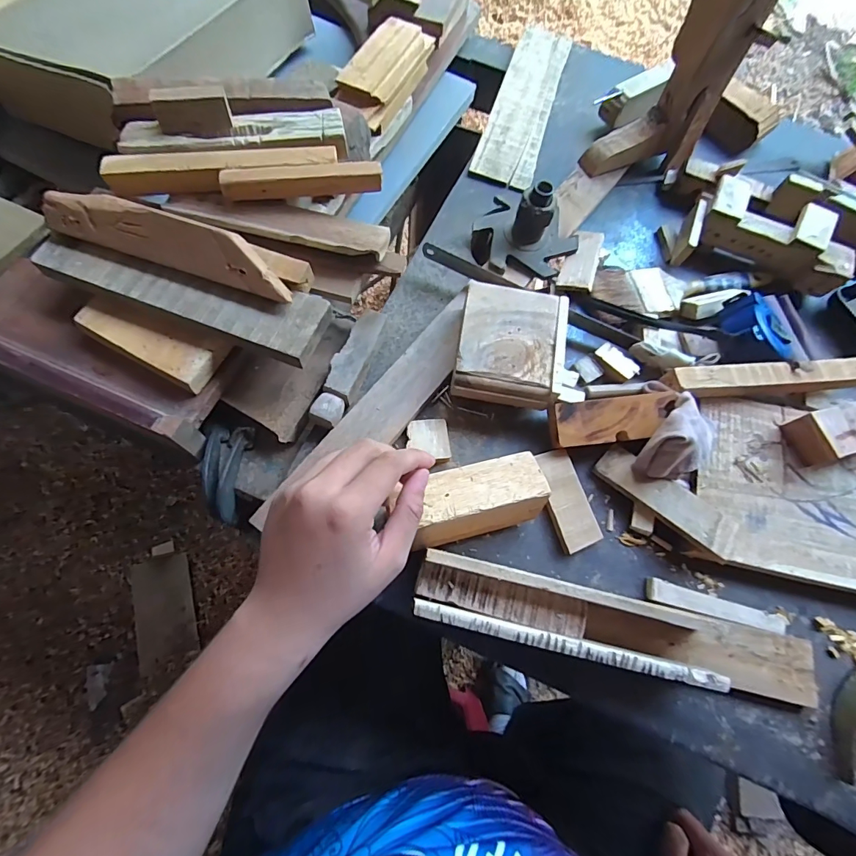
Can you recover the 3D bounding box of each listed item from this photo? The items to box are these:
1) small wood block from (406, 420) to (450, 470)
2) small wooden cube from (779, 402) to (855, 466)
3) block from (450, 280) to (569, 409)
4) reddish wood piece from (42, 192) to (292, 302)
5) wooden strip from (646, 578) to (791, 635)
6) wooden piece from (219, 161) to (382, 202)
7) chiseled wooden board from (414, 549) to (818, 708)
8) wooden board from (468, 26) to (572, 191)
[{"bbox_3d":[0.001,0.012,0.373,0.036,0.009,0.039,-3,73,-8],"label":"small wood block"},{"bbox_3d":[0.365,0.005,0.375,0.067,0.037,0.046,-13,75,-11],"label":"small wooden cube"},{"bbox_3d":[0.073,-0.072,0.381,0.092,0.038,0.107,12,72,-4],"label":"block"},{"bbox_3d":[-0.200,-0.144,0.326,0.195,0.041,0.018,17,29,4],"label":"reddish wood piece"},{"bbox_3d":[0.238,0.148,0.344,0.117,0.008,0.017,18,71,-2],"label":"wooden strip"},{"bbox_3d":[-0.101,-0.200,0.342,0.124,0.018,0.017,-5,73,-9],"label":"wooden piece"},{"bbox_3d":[0.148,0.150,0.313,0.327,0.052,0.052,12,70,3],"label":"chiseled wooden board"},{"bbox_3d":[0.127,-0.430,0.552,0.073,0.009,0.310,18,71,-1],"label":"wooden board"}]

